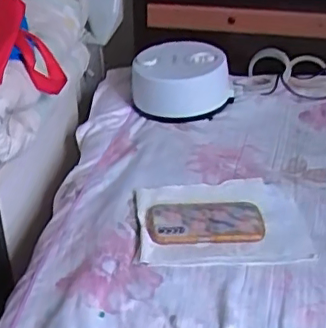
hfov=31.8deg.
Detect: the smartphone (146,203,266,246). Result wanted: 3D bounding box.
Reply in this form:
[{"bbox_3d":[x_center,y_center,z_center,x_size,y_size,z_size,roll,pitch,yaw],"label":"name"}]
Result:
[{"bbox_3d":[0.065,0.086,0.858,0.174,0.016,0.081,-1,33,-3],"label":"smartphone"}]

